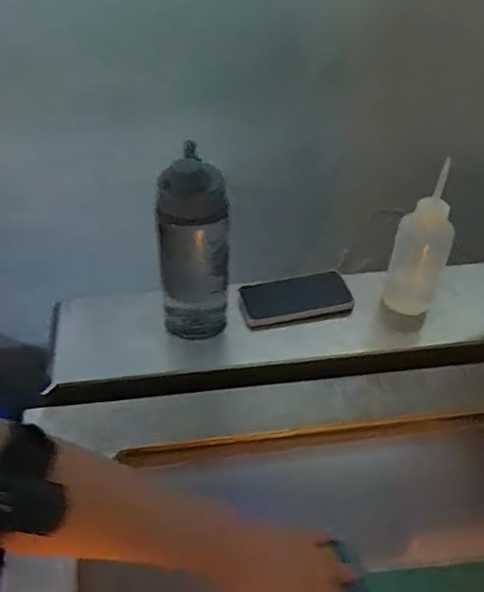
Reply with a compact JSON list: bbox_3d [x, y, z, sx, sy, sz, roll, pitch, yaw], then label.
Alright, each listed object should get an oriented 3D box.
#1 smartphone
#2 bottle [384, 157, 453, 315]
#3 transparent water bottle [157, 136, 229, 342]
[{"bbox_3d":[0.077,0.004,0.839,0.157,0.021,0.083,-12,45,-14],"label":"smartphone"},{"bbox_3d":[0.245,-0.066,0.787,0.072,0.189,0.061,26,49,23],"label":"bottle"},{"bbox_3d":[-0.058,-0.056,0.717,0.083,0.263,0.071,-1,44,-3],"label":"transparent water bottle"}]

